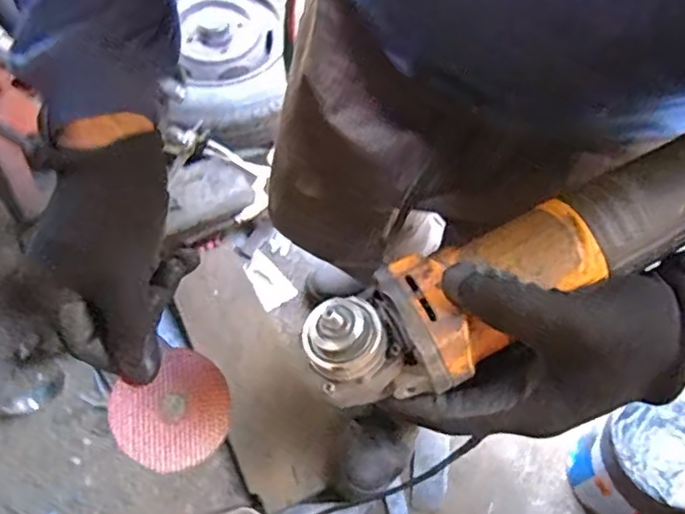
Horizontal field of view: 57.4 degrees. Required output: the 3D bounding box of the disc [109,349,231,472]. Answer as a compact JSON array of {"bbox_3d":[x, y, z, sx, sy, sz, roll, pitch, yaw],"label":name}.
[{"bbox_3d":[-0.106,0.098,0.397,0.074,0.005,0.068,9,70,-28],"label":"disc"}]

